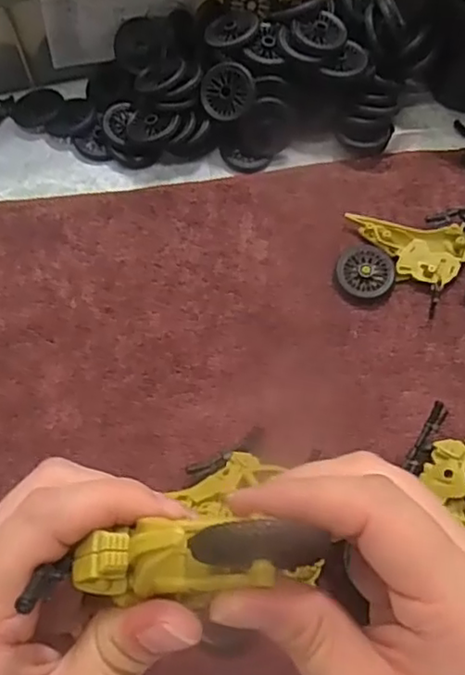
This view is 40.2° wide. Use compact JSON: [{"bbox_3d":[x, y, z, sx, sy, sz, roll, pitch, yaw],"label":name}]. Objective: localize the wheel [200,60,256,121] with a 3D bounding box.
[{"bbox_3d":[-0.004,-0.165,0.426,0.036,0.006,0.037,3,97,14],"label":"wheel"}]

